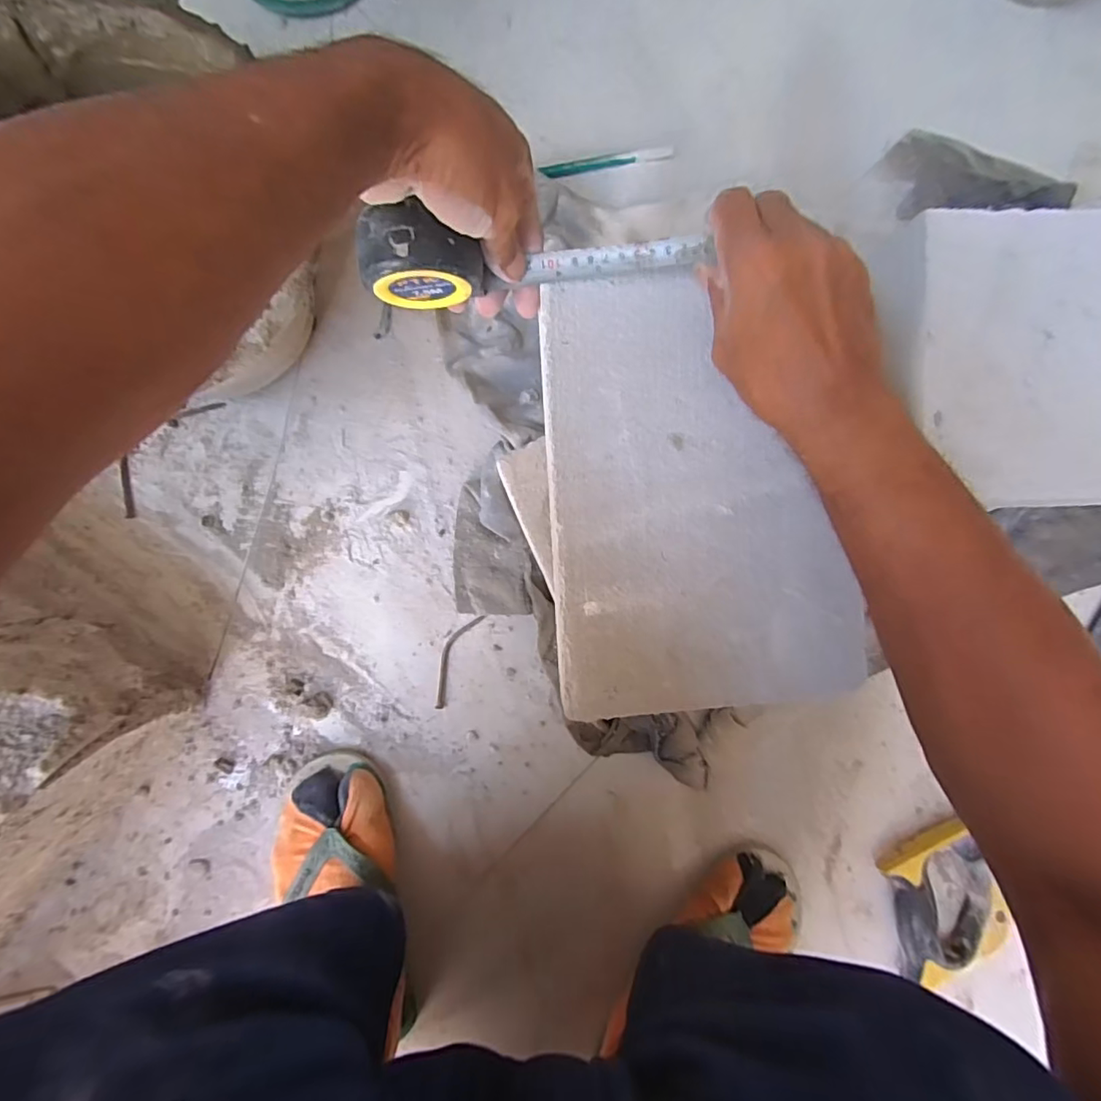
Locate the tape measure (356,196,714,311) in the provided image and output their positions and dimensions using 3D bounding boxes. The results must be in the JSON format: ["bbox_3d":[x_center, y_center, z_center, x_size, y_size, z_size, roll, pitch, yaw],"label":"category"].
[{"bbox_3d":[-0.008,-0.178,0.337,0.205,0.056,0.034,-10,90,-15],"label":"tape measure"}]

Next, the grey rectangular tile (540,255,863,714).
[{"bbox_3d":[0.096,-0.037,0.359,0.190,0.006,0.276,-4,90,-2],"label":"grey rectangular tile"}]

